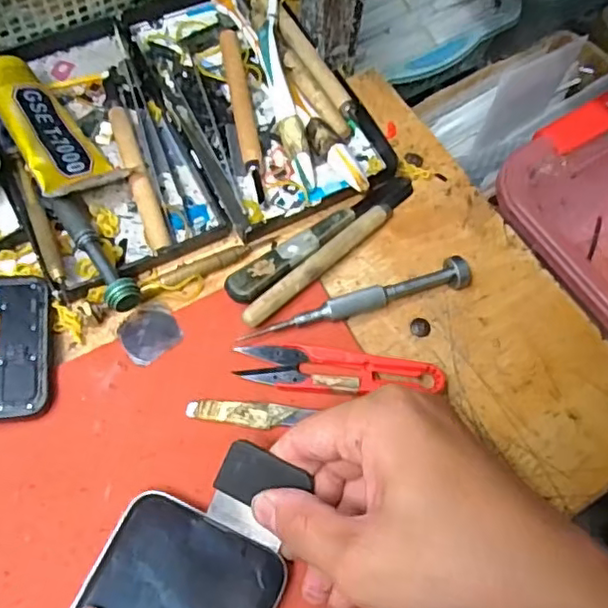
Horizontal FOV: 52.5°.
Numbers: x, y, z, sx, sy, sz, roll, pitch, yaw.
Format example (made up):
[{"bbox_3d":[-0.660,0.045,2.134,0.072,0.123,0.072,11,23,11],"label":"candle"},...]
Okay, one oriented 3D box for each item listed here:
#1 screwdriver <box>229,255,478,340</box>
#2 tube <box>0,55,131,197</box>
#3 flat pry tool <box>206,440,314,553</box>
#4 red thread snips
[{"bbox_3d":[0.031,-0.001,0.326,0.125,0.010,0.014,-17,69,-10],"label":"screwdriver"},{"bbox_3d":[-0.147,-0.096,0.346,0.041,0.026,0.096,-41,75,-18],"label":"tube"},{"bbox_3d":[-0.022,0.084,0.273,0.036,0.007,0.037,25,97,9],"label":"flat pry tool"},{"bbox_3d":[0.018,0.034,0.312,0.102,0.008,0.023,7,67,0],"label":"red thread snips"}]

